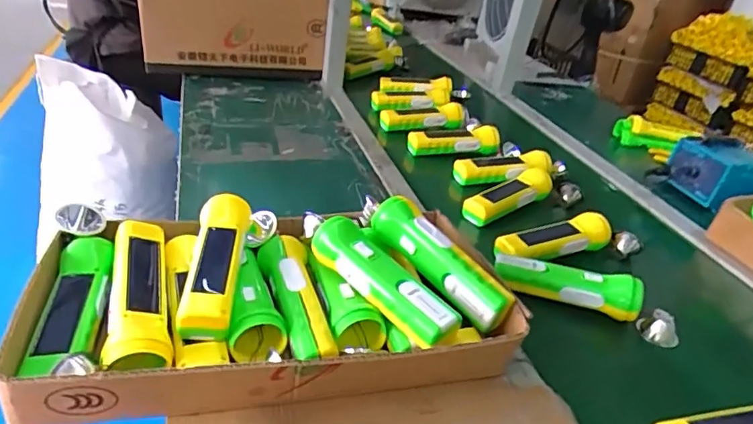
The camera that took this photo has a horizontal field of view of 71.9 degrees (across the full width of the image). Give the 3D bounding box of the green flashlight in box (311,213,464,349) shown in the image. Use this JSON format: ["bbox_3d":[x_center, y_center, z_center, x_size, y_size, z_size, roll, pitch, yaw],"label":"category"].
[{"bbox_3d":[0.003,0.062,0.495,0.044,0.041,0.171,-18,40,-40],"label":"green flashlight in box"}]

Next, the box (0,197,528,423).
[{"bbox_3d":[-0.092,0.074,0.493,0.414,0.091,0.211,-1,31,-16],"label":"box"}]

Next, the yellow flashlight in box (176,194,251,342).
[{"bbox_3d":[-0.152,0.042,0.489,0.050,0.039,0.160,5,30,-9],"label":"yellow flashlight in box"}]

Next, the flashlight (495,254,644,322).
[{"bbox_3d":[0.224,0.083,0.614,0.166,0.042,0.040,17,31,14],"label":"flashlight"}]

